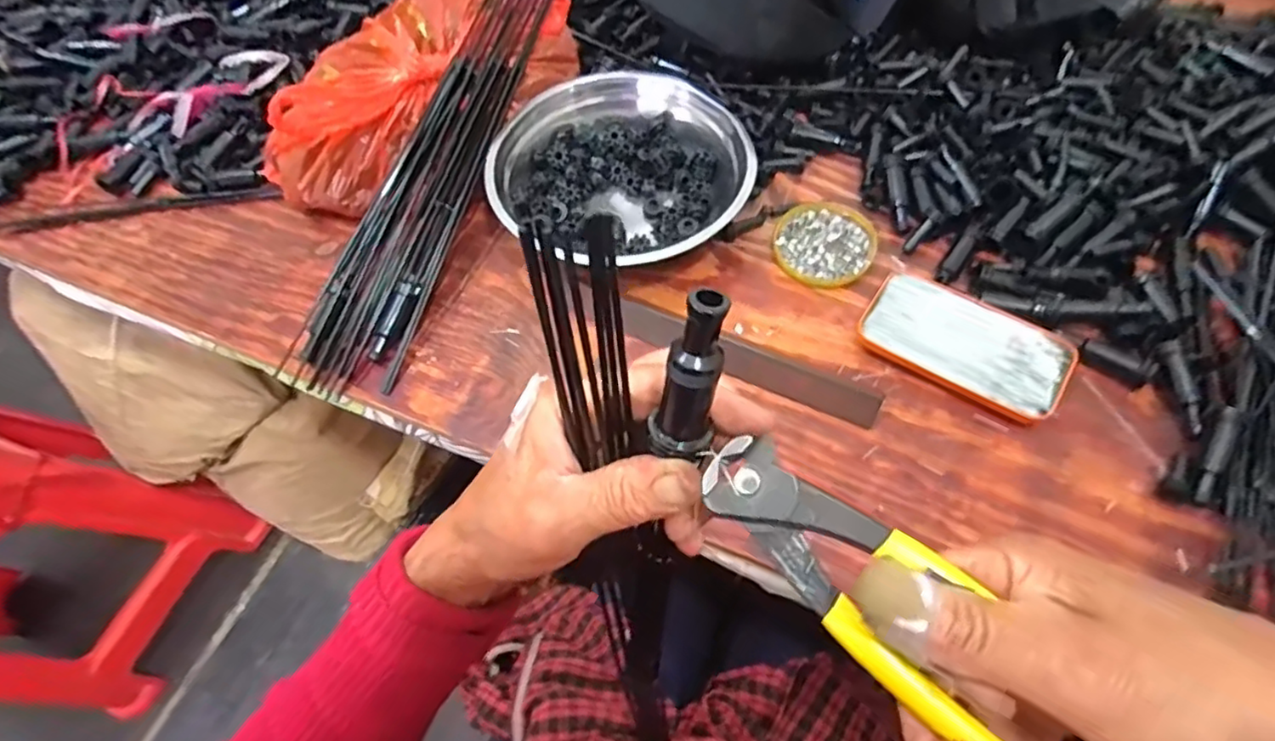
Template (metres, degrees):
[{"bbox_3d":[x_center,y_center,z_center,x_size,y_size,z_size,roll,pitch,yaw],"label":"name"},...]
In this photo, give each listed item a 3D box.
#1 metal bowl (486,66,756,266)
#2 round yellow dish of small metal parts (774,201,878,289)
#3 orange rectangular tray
[{"bbox_3d":[-0.018,-0.172,0.557,0.213,0.076,0.207,-2,60,3],"label":"metal bowl"},{"bbox_3d":[0.160,-0.110,0.552,0.081,0.010,0.083,-2,60,3],"label":"round yellow dish of small metal parts"},{"bbox_3d":[0.246,-0.021,0.488,0.143,0.022,0.081,32,65,20],"label":"orange rectangular tray"}]

